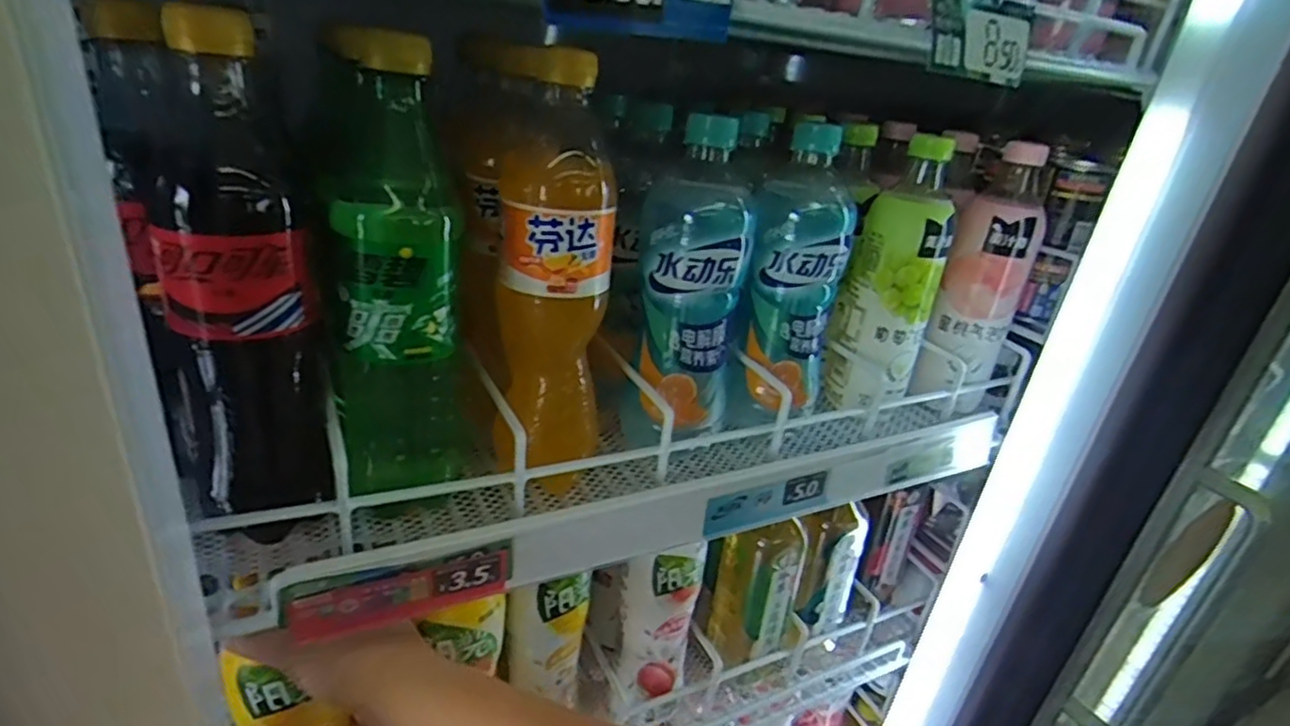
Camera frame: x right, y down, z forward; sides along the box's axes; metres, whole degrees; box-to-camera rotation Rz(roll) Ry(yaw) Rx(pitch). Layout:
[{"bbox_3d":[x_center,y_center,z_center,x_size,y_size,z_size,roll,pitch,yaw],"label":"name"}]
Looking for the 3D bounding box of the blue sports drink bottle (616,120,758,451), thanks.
[{"bbox_3d":[0.030,-0.052,0.423,0.069,0.193,0.078,11,25,9],"label":"blue sports drink bottle"}]

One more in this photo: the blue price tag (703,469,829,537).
[{"bbox_3d":[0.081,0.089,0.430,0.098,0.028,0.005,-7,29,-28],"label":"blue price tag"}]

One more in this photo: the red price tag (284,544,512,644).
[{"bbox_3d":[-0.116,0.112,0.324,0.101,0.030,0.004,-7,29,-28],"label":"red price tag"}]

